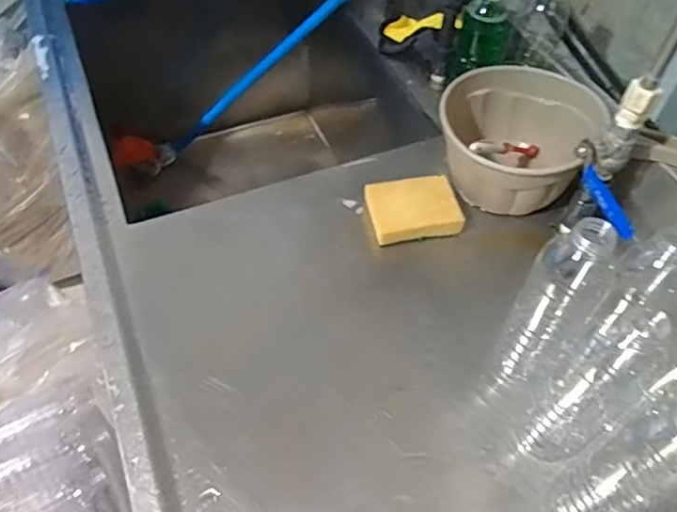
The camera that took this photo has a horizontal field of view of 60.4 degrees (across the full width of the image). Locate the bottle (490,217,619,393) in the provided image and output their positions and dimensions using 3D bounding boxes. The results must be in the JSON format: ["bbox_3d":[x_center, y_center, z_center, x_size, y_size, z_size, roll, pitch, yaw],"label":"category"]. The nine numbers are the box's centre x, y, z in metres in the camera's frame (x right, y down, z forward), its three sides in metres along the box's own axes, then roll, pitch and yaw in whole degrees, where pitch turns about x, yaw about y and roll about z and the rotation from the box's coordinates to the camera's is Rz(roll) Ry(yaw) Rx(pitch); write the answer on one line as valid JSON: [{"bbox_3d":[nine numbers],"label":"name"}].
[{"bbox_3d":[0.186,0.050,0.504,0.070,0.211,0.057,35,59,21],"label":"bottle"}]

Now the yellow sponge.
[{"bbox_3d":[0.087,-0.056,0.670,0.103,0.030,0.073,-12,55,-12],"label":"yellow sponge"}]

